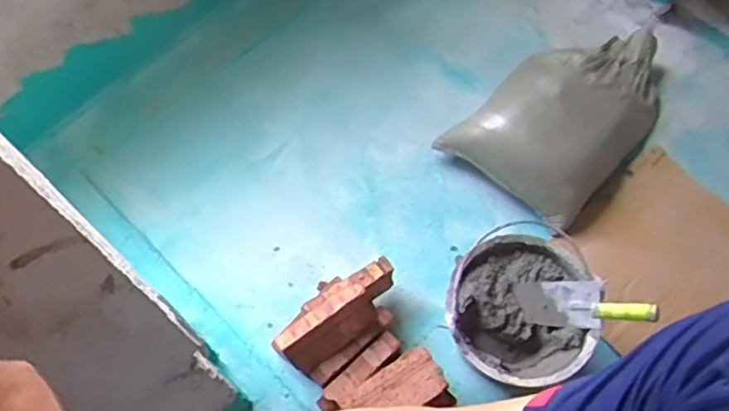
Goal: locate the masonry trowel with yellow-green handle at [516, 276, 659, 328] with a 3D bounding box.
[{"bbox_3d":[0.450,0.198,1.331,0.285,0.075,0.111,1,60,41],"label":"masonry trowel with yellow-green handle"}]

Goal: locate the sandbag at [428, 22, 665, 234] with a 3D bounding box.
[{"bbox_3d":[0.551,-0.252,1.750,0.385,0.218,0.625,41,73,17],"label":"sandbag"}]

